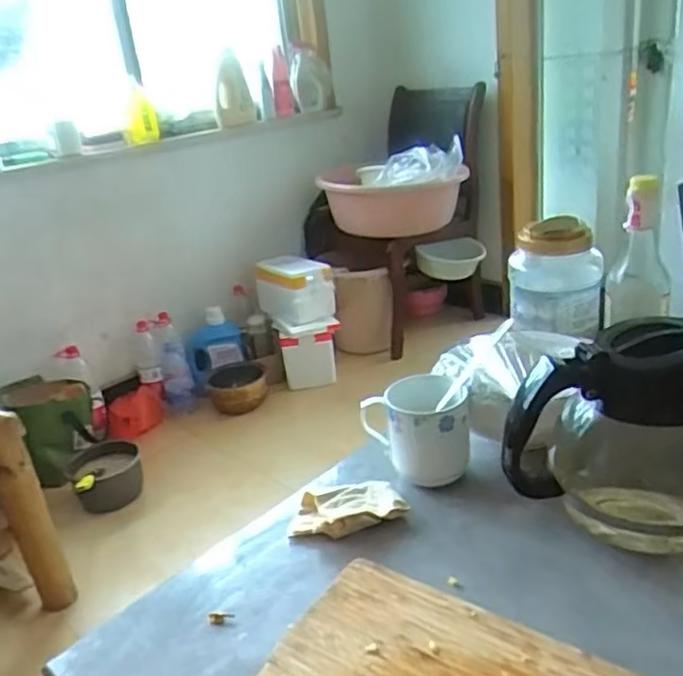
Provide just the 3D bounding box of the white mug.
[{"bbox_3d":[0.080,0.095,0.651,0.084,0.097,0.085,-17,25,-21],"label":"white mug"}]

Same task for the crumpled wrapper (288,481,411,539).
[{"bbox_3d":[0.005,0.161,0.611,0.103,0.025,0.054,-10,23,-6],"label":"crumpled wrapper"}]

